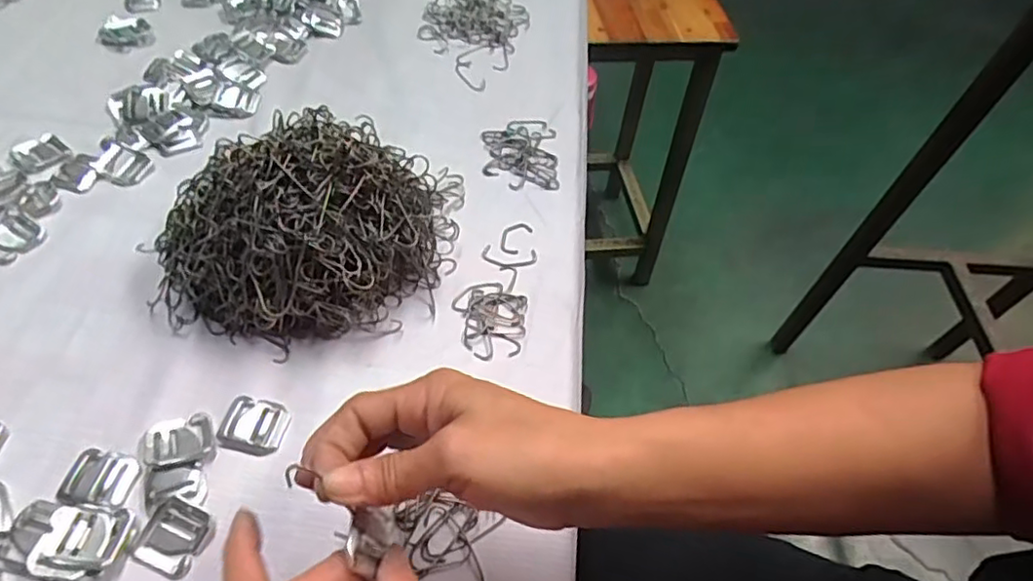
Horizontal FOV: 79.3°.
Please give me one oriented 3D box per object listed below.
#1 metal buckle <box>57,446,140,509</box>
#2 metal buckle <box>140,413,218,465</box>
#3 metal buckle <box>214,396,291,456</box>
[{"bbox_3d":[-0.226,0.101,0.338,0.039,0.005,0.030,10,54,2],"label":"metal buckle"},{"bbox_3d":[-0.187,0.082,0.347,0.039,0.004,0.030,-1,55,-6],"label":"metal buckle"},{"bbox_3d":[-0.152,0.078,0.361,0.035,0.004,0.032,11,54,2],"label":"metal buckle"}]

